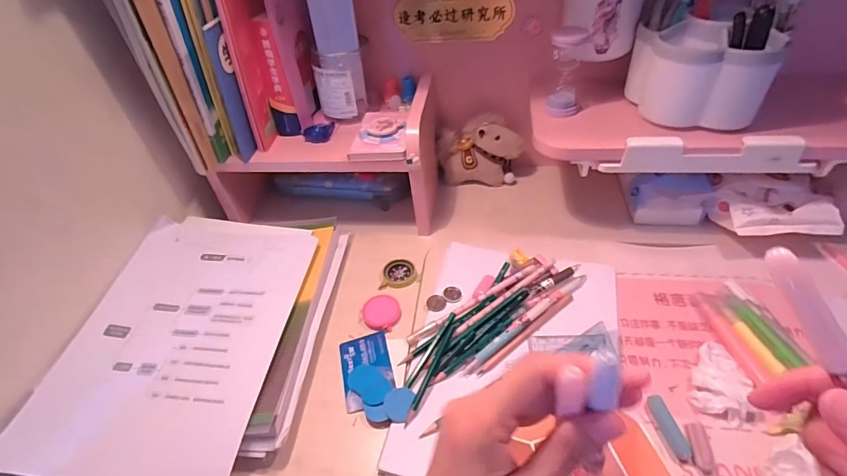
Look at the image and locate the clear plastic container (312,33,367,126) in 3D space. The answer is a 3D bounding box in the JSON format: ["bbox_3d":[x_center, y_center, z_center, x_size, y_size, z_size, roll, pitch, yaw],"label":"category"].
[{"bbox_3d":[-0.112,-0.223,0.615,0.064,0.093,0.068,17,48,24],"label":"clear plastic container"}]

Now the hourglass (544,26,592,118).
[{"bbox_3d":[0.177,-0.208,0.532,0.043,0.098,0.045,2,43,10],"label":"hourglass"}]

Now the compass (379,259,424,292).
[{"bbox_3d":[-0.031,0.047,0.566,0.053,0.007,0.043,-8,42,-2],"label":"compass"}]

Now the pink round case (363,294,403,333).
[{"bbox_3d":[-0.051,0.090,0.518,0.044,0.007,0.050,-12,43,-5],"label":"pink round case"}]

